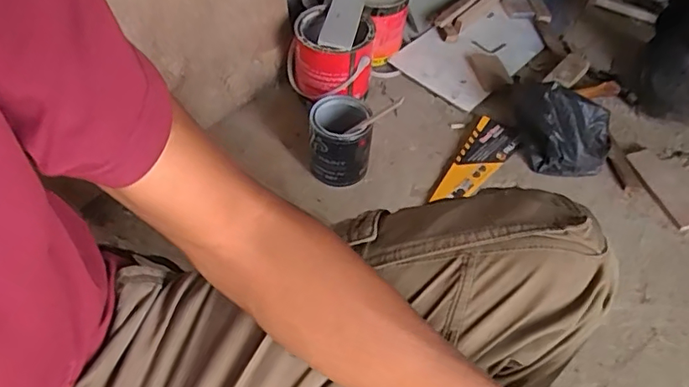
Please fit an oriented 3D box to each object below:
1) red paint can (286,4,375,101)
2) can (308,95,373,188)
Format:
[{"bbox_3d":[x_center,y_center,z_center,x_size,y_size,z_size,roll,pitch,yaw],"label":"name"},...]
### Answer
[{"bbox_3d":[-0.023,-0.275,1.047,0.167,0.125,0.151,19,53,11],"label":"red paint can"},{"bbox_3d":[-0.006,-0.092,0.953,0.102,0.129,0.112,2,51,-2],"label":"can"}]

